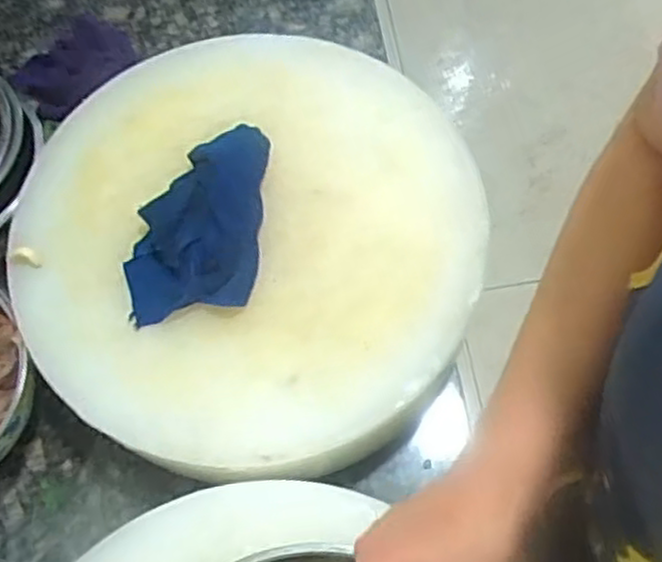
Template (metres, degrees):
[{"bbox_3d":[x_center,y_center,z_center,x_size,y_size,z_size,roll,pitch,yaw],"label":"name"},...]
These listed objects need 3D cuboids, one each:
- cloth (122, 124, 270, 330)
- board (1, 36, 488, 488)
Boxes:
[{"bbox_3d":[-0.100,-0.046,0.579,0.091,0.030,0.160,5,66,4],"label":"cloth"},{"bbox_3d":[-0.069,-0.045,0.588,0.363,0.040,0.354,-1,66,1],"label":"board"}]

